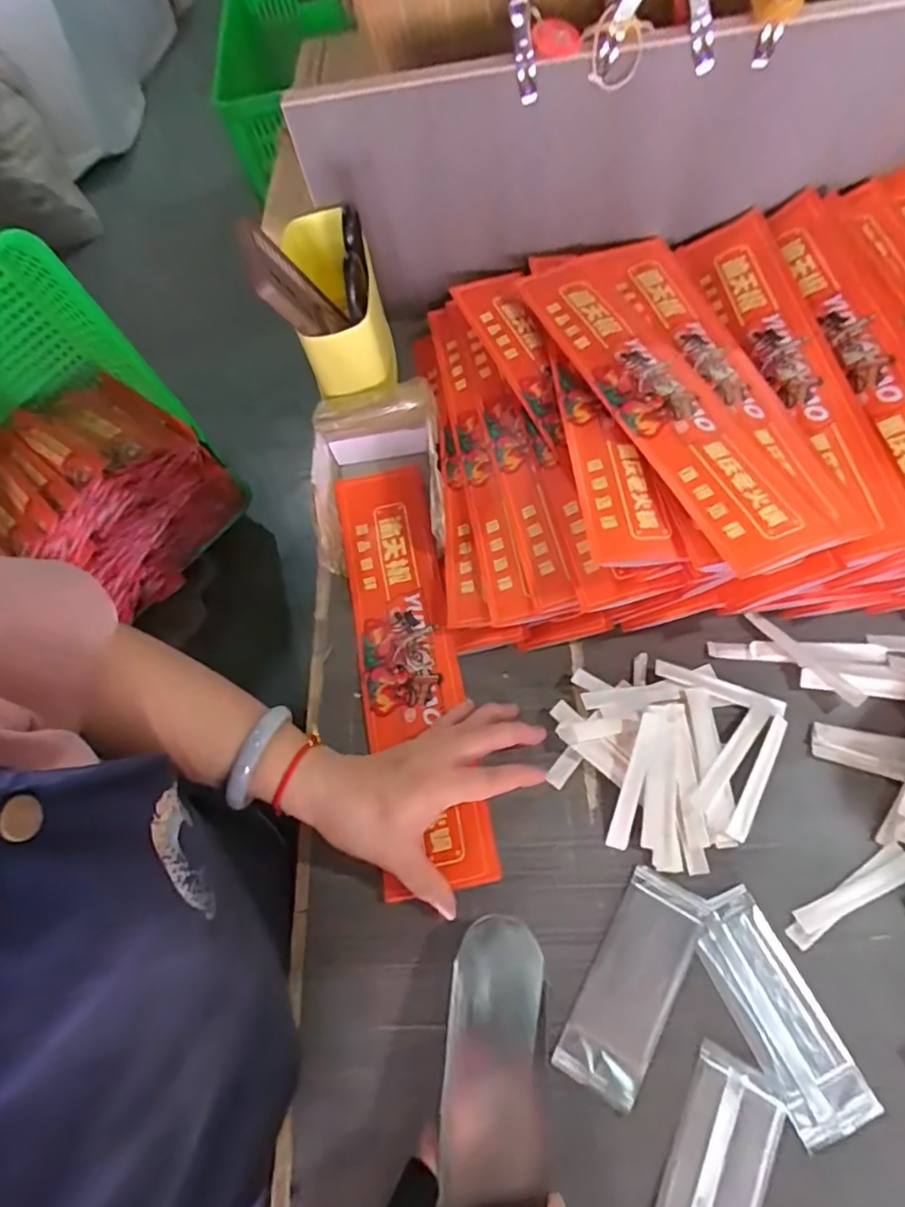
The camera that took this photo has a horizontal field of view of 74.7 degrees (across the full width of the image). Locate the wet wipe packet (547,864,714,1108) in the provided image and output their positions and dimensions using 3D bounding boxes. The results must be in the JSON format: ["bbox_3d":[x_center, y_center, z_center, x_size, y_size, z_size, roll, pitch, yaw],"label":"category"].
[{"bbox_3d":[0.110,0.229,0.359,0.047,0.008,0.123,27,73,19],"label":"wet wipe packet"}]

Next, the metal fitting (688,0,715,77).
[{"bbox_3d":[0.166,-0.391,0.398,0.015,0.064,0.008,-14,60,23],"label":"metal fitting"}]

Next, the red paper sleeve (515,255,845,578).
[{"bbox_3d":[0.147,-0.159,0.441,0.075,0.008,0.332,-22,60,2],"label":"red paper sleeve"}]

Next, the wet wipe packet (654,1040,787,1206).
[{"bbox_3d":[0.140,0.315,0.318,0.048,0.010,0.122,22,71,17],"label":"wet wipe packet"}]

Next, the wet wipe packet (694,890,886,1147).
[{"bbox_3d":[0.189,0.238,0.347,0.048,0.007,0.122,-26,65,-3],"label":"wet wipe packet"}]

